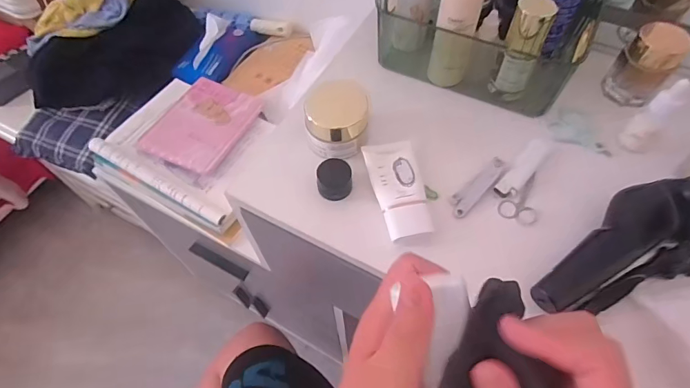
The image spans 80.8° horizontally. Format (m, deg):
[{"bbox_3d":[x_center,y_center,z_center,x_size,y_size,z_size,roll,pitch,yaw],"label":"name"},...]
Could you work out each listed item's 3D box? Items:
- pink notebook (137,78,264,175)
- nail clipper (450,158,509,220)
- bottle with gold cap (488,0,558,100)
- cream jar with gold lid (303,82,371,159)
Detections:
[{"bbox_3d":[-0.229,-0.113,0.646,0.138,0.012,0.162,24,64,12],"label":"pink notebook"},{"bbox_3d":[0.130,-0.008,0.396,0.076,0.008,0.020,-41,65,-20],"label":"nail clipper"},{"bbox_3d":[0.182,-0.147,0.414,0.036,0.101,0.038,26,63,17],"label":"bottle with gold cap"},{"bbox_3d":[-0.008,-0.075,0.412,0.061,0.047,0.058,-1,59,2],"label":"cream jar with gold lid"}]

